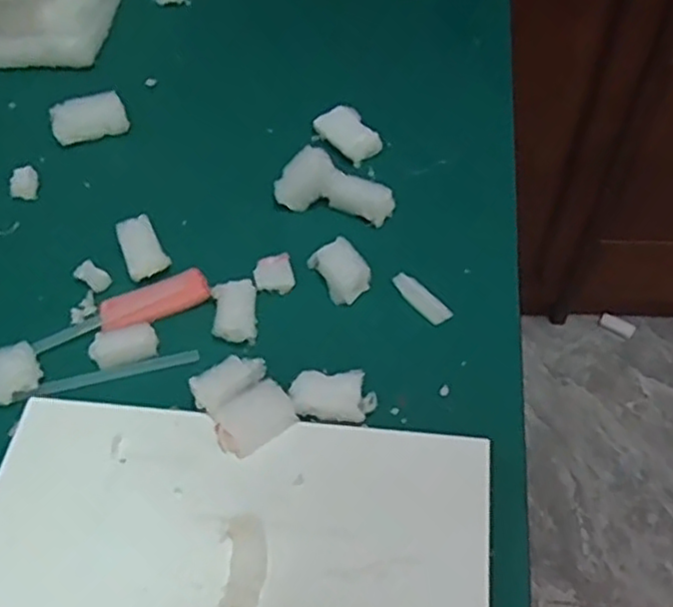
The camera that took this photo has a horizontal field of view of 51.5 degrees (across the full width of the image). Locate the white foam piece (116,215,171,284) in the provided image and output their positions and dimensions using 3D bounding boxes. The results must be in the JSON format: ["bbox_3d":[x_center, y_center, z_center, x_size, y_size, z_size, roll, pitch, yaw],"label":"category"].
[{"bbox_3d":[-0.146,-0.041,0.522,0.029,0.020,0.047,-26,58,-15],"label":"white foam piece"}]

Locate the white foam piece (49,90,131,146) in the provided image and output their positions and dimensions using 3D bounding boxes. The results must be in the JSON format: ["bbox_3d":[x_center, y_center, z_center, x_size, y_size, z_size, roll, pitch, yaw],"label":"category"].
[{"bbox_3d":[-0.218,-0.163,0.613,0.062,0.018,0.043,-22,57,-12],"label":"white foam piece"}]

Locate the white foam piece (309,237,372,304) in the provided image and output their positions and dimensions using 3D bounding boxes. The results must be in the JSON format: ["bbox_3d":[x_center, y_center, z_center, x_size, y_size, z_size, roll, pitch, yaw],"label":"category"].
[{"bbox_3d":[0.004,-0.025,0.502,0.032,0.017,0.043,-27,58,-16],"label":"white foam piece"}]

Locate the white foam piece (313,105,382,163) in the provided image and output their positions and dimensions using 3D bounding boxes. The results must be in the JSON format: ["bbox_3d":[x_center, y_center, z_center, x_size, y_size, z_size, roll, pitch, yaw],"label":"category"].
[{"bbox_3d":[0.011,-0.143,0.588,0.030,0.022,0.060,-36,61,-21],"label":"white foam piece"}]

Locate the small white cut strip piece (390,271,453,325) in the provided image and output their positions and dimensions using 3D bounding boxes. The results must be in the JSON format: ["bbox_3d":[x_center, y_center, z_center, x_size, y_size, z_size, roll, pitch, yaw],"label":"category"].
[{"bbox_3d":[0.060,-0.004,0.495,0.016,0.004,0.050,-35,60,-20],"label":"small white cut strip piece"}]

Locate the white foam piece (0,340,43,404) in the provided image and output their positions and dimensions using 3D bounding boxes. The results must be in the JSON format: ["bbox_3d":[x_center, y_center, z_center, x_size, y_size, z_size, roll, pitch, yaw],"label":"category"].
[{"bbox_3d":[-0.216,0.047,0.466,0.032,0.014,0.038,-25,57,-14],"label":"white foam piece"}]

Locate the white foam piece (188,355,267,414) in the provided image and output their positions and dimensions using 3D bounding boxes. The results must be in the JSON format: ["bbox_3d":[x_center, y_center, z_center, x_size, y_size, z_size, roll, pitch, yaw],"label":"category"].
[{"bbox_3d":[-0.069,0.050,0.448,0.048,0.016,0.023,-33,60,-19],"label":"white foam piece"}]

